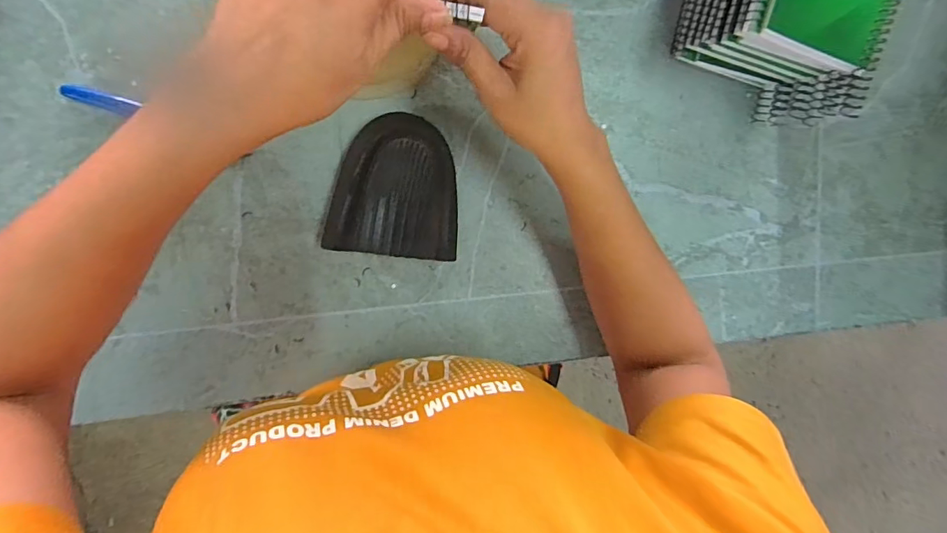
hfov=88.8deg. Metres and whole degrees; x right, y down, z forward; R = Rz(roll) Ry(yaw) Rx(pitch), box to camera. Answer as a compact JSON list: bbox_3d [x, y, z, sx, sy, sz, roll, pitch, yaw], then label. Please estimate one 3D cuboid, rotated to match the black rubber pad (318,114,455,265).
[{"bbox_3d":[-0.058,-0.061,0.372,0.094,0.031,0.104,6,95,-7],"label":"black rubber pad"}]

